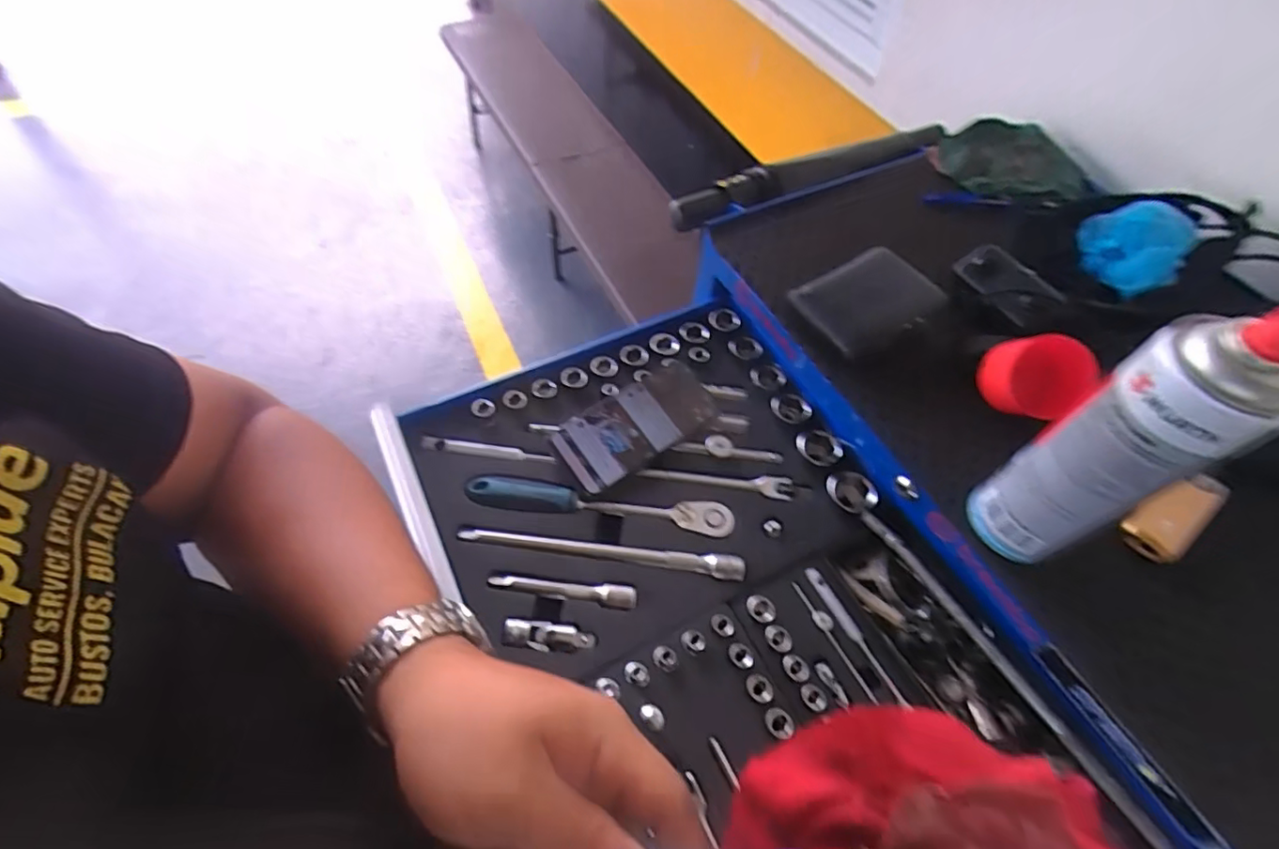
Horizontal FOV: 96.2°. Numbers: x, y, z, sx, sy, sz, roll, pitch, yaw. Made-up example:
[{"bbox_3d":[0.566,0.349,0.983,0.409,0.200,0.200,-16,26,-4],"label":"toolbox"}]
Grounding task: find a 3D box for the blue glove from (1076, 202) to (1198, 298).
[{"bbox_3d":[0.479,-0.175,0.560,0.053,0.062,0.099,-19,60,-15],"label":"blue glove"}]

